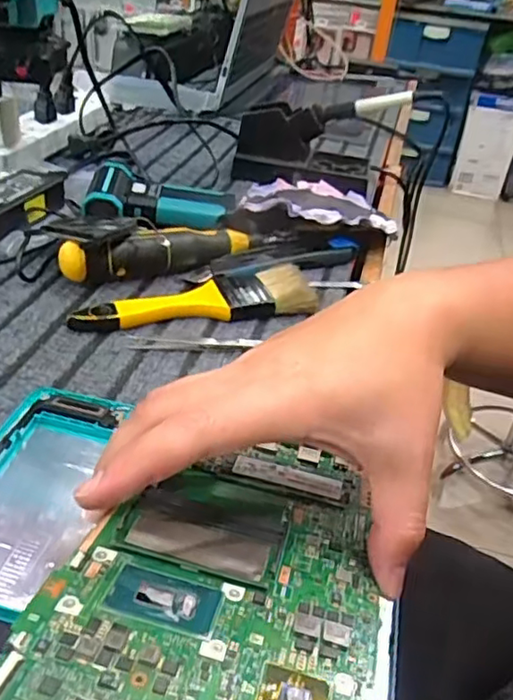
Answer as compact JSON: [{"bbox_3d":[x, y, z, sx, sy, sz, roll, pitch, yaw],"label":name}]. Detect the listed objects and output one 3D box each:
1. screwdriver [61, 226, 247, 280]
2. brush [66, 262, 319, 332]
[{"bbox_3d":[-0.080,-0.085,0.515,0.159,0.041,0.034,-16,41,-27],"label":"screwdriver"},{"bbox_3d":[-0.048,-0.042,0.484,0.185,0.021,0.055,-5,37,-15],"label":"brush"}]

